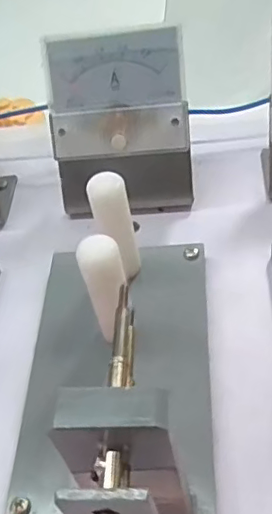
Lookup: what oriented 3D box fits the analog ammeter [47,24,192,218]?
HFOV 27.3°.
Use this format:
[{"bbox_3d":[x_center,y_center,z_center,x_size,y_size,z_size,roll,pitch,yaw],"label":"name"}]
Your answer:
[{"bbox_3d":[-0.007,-0.060,0.265,0.066,0.075,0.046,-8,48,4],"label":"analog ammeter"}]

